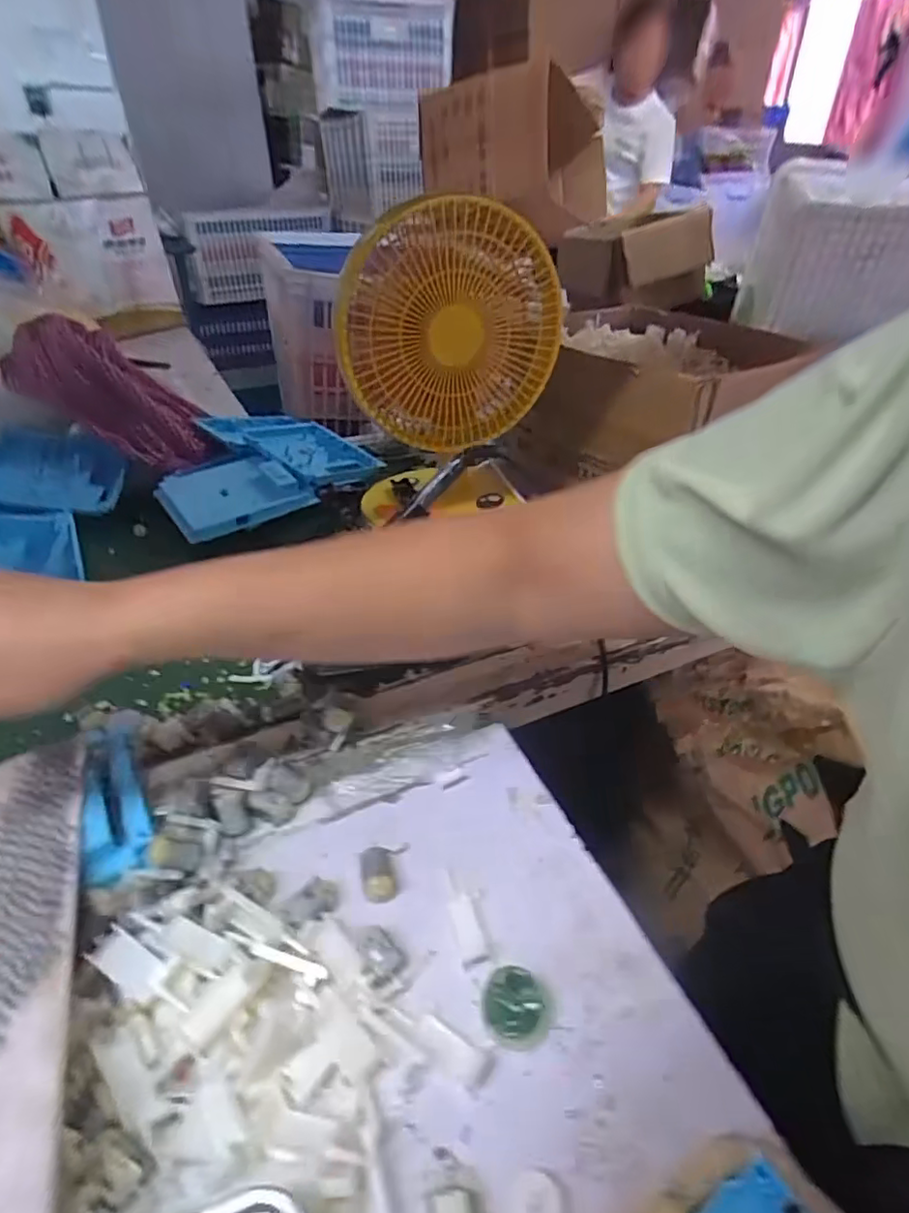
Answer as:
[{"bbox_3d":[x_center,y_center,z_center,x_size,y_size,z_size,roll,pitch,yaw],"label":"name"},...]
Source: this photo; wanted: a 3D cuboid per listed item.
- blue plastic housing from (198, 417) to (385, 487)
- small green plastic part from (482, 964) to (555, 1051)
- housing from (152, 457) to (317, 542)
[{"bbox_3d":[-0.231,-0.234,0.827,0.272,0.023,0.136,29,46,33],"label":"blue plastic housing"},{"bbox_3d":[0.034,0.203,0.306,0.037,0.014,0.037,5,37,7],"label":"small green plastic part"},{"bbox_3d":[-0.268,-0.140,0.715,0.152,0.032,0.139,-28,51,-26],"label":"housing"}]

